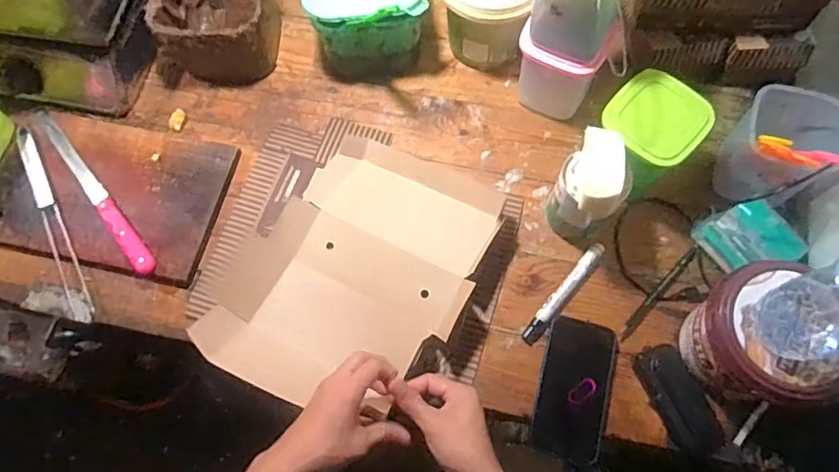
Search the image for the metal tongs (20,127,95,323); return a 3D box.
[{"bbox_3d":[-0.464,-0.026,0.693,0.035,0.018,0.295,-24,72,-7],"label":"metal tongs"}]

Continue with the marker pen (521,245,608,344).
[{"bbox_3d":[0.168,0.065,0.634,0.018,0.016,0.145,39,76,13],"label":"marker pen"}]

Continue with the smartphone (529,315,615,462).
[{"bbox_3d":[0.170,0.165,0.599,0.074,0.013,0.143,14,72,6],"label":"smartphone"}]

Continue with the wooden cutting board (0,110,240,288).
[{"bbox_3d":[-0.406,-0.060,0.706,0.308,0.020,0.194,13,72,6],"label":"wooden cutting board"}]

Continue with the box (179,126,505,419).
[{"bbox_3d":[-0.071,0.040,0.659,0.259,0.066,0.341,27,73,10],"label":"box"}]

